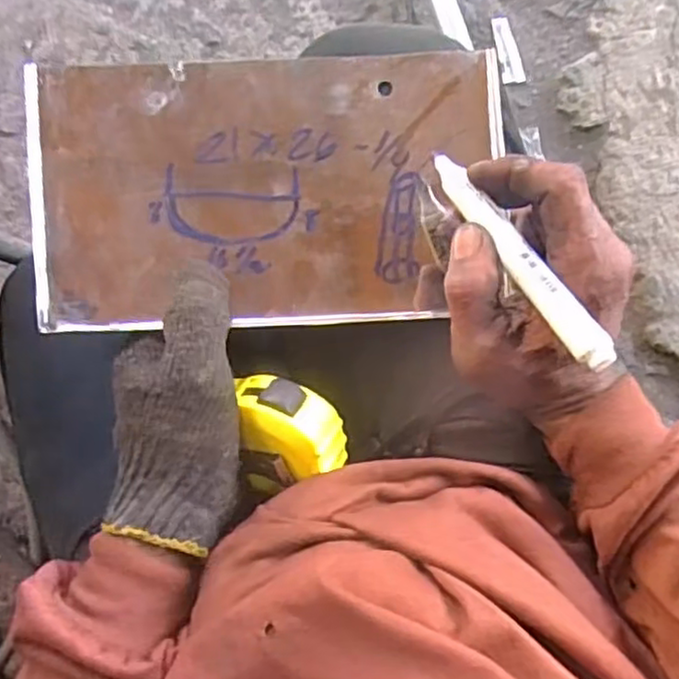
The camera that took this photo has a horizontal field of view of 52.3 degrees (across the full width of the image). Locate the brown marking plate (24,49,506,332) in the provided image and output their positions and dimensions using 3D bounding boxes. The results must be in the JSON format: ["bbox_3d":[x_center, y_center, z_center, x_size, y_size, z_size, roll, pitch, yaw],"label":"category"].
[{"bbox_3d":[-0.035,-0.077,0.354,0.232,0.009,0.136,-3,87,-4],"label":"brown marking plate"}]

